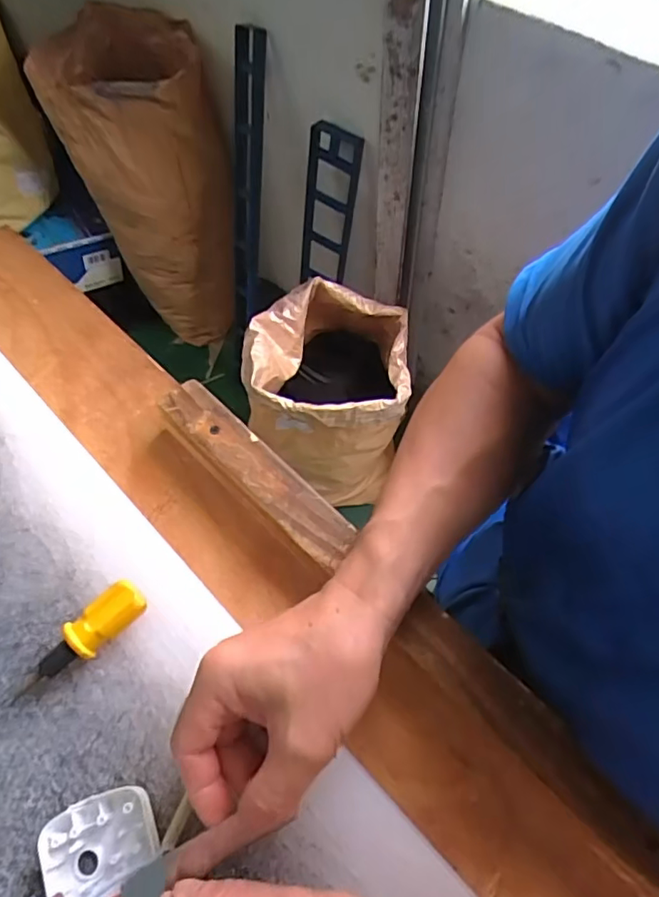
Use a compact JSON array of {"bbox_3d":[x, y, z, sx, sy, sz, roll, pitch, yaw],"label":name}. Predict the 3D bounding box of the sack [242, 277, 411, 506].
[{"bbox_3d":[0.004,-0.134,1.313,0.318,0.489,0.368,-1,62,2],"label":"sack"}]

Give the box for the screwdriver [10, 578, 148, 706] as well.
[{"bbox_3d":[-0.151,0.120,0.347,0.023,0.028,0.087,40,73,19],"label":"screwdriver"}]

